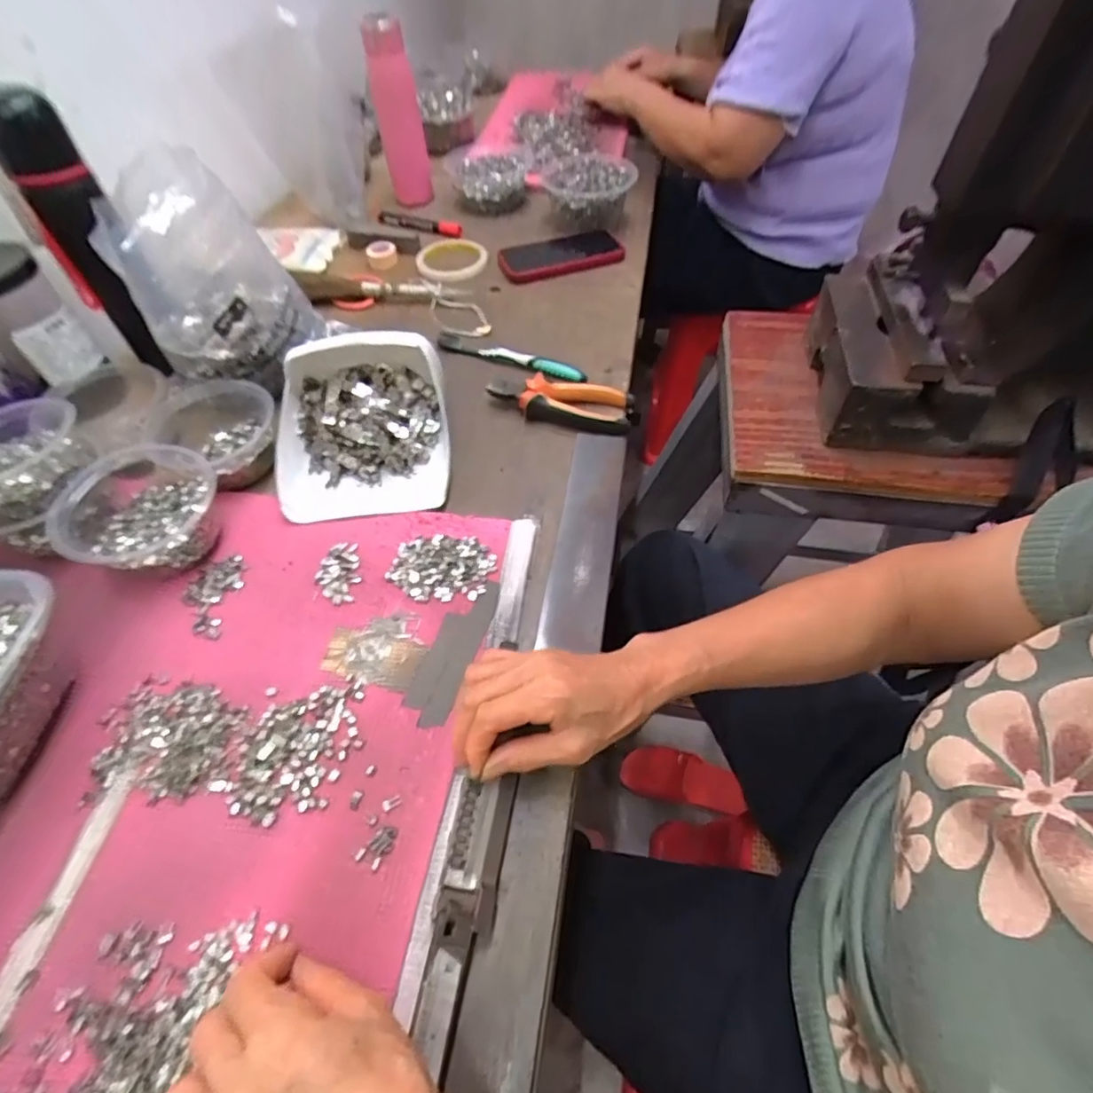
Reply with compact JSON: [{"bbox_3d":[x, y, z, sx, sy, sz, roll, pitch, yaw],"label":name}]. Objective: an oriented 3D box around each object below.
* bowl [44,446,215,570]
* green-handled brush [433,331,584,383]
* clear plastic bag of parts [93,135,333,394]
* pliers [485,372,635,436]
[{"bbox_3d":[-0.330,-0.026,0.470,0.113,0.064,0.106,-1,53,1],"label":"bowl"},{"bbox_3d":[-0.043,-0.213,0.640,0.183,0.016,0.023,23,57,18],"label":"green-handled brush"},{"bbox_3d":[-0.323,-0.248,0.550,0.118,0.183,0.131,3,53,5],"label":"clear plastic bag of parts"},{"bbox_3d":[0.013,-0.149,0.588,0.150,0.025,0.056,12,54,10],"label":"pliers"}]

